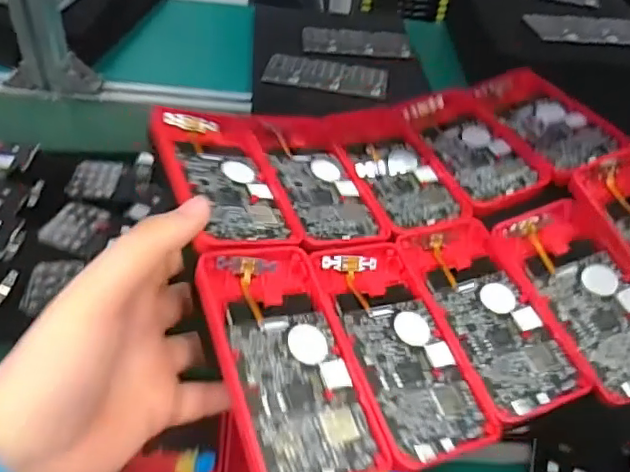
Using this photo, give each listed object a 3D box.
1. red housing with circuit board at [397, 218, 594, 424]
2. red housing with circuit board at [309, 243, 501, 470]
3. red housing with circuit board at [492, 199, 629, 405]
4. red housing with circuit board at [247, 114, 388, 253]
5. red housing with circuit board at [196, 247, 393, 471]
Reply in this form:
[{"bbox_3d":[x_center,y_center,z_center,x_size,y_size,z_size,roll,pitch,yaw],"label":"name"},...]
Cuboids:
[{"bbox_3d":[0.097,0.041,0.323,0.061,0.006,0.123,-13,53,-16],"label":"red housing with circuit board"},{"bbox_3d":[0.043,0.053,0.296,0.058,0.016,0.123,-13,53,-17],"label":"red housing with circuit board"},{"bbox_3d":[0.158,0.031,0.330,0.060,0.015,0.124,-14,54,-18],"label":"red housing with circuit board"},{"bbox_3d":[0.000,-0.041,0.374,0.057,0.017,0.130,-13,53,-16],"label":"red housing with circuit board"},{"bbox_3d":[-0.014,0.058,0.268,0.061,0.009,0.123,-3,54,-29],"label":"red housing with circuit board"}]

